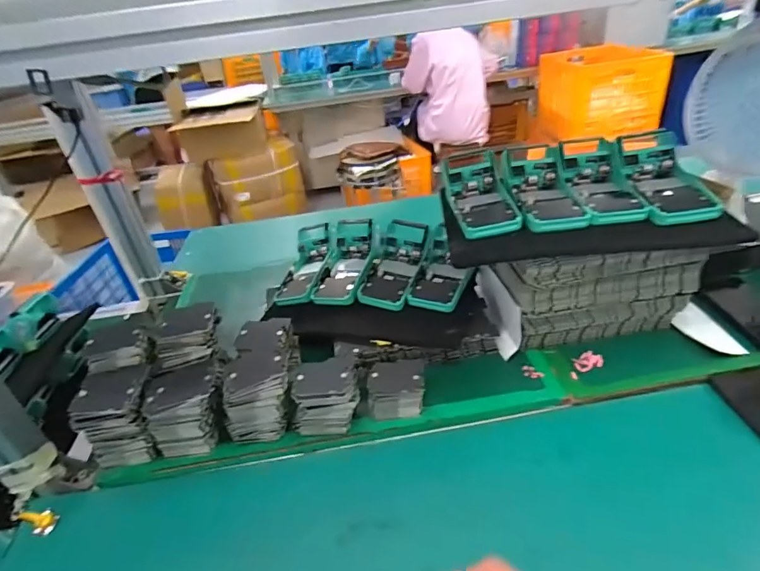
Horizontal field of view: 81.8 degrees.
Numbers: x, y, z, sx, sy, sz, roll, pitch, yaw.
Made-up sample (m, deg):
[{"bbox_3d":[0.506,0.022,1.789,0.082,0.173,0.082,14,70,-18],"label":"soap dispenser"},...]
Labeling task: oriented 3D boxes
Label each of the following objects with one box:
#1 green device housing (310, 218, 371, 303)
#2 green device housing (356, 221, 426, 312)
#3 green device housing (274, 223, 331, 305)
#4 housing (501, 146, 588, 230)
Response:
[{"bbox_3d":[-0.057,-0.040,0.752,0.083,0.052,0.167,4,56,17],"label":"green device housing"},{"bbox_3d":[0.026,-0.030,0.728,0.080,0.050,0.167,8,56,23],"label":"green device housing"},{"bbox_3d":[-0.131,-0.034,0.791,0.082,0.058,0.177,1,53,13],"label":"green device housing"},{"bbox_3d":[0.223,-0.136,0.605,0.083,0.055,0.166,-5,33,4],"label":"housing"}]

